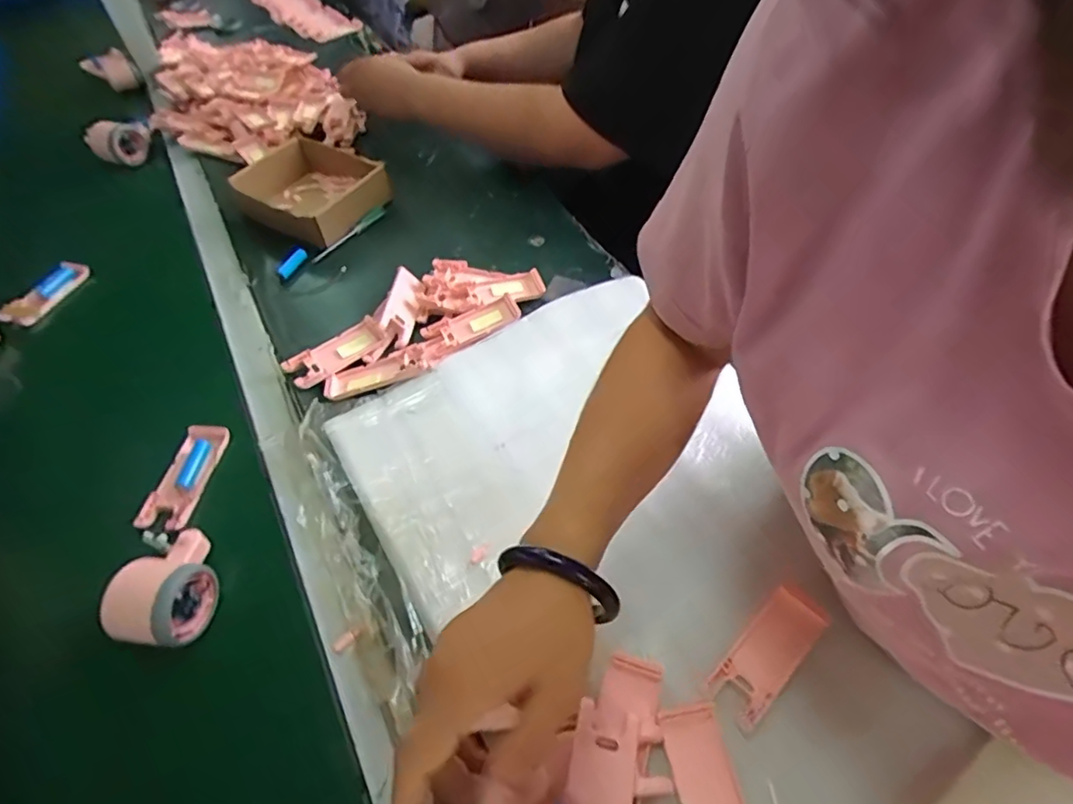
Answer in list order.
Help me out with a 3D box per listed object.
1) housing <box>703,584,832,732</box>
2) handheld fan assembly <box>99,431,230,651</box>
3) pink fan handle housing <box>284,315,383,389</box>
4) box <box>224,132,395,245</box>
[{"bbox_3d":[0.164,0.177,0.413,0.102,0.005,0.040,-37,59,-23],"label":"housing"},{"bbox_3d":[-0.303,0.098,0.481,0.068,0.049,0.203,-14,53,-9],"label":"handheld fan assembly"},{"bbox_3d":[-0.212,-0.053,0.616,0.103,0.017,0.040,-37,59,-23],"label":"pink fan handle housing"},{"bbox_3d":[-0.311,-0.286,0.787,0.172,0.071,0.146,26,57,21],"label":"box"}]

